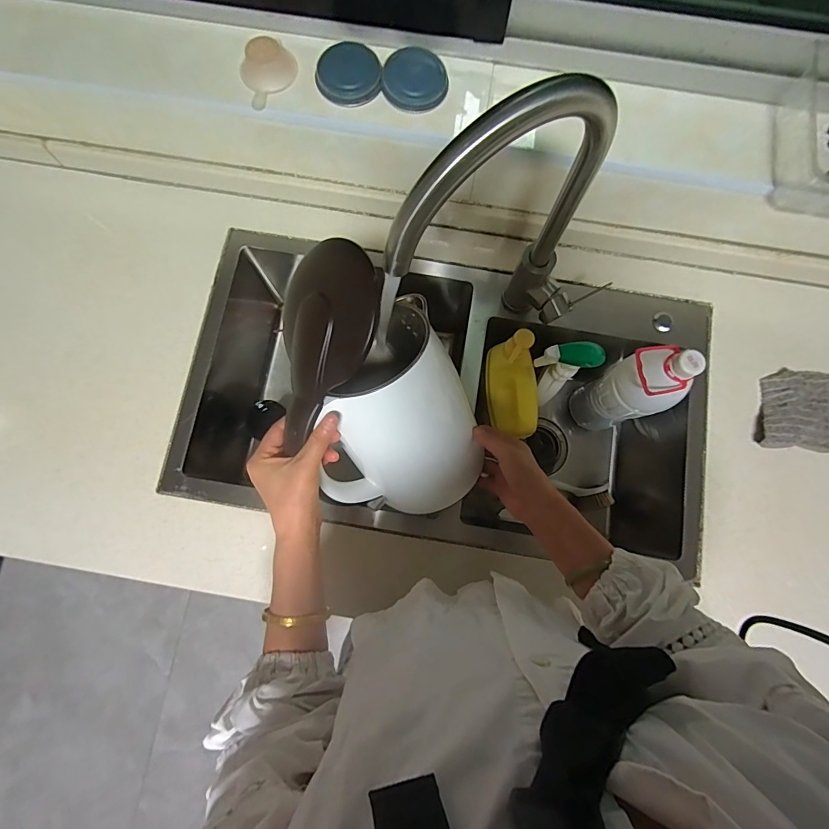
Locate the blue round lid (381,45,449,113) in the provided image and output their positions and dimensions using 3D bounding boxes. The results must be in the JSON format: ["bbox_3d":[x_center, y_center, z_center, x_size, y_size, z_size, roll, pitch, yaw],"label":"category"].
[{"bbox_3d":[0.001,-0.413,0.518,0.079,0.017,0.073,-4,80,-1],"label":"blue round lid"}]

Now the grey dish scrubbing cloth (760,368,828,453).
[{"bbox_3d":[0.552,-0.006,0.595,0.122,0.034,0.119,7,80,1],"label":"grey dish scrubbing cloth"}]

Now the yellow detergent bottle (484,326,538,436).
[{"bbox_3d":[0.147,-0.040,0.605,0.072,0.075,0.140,-8,80,-1],"label":"yellow detergent bottle"}]

